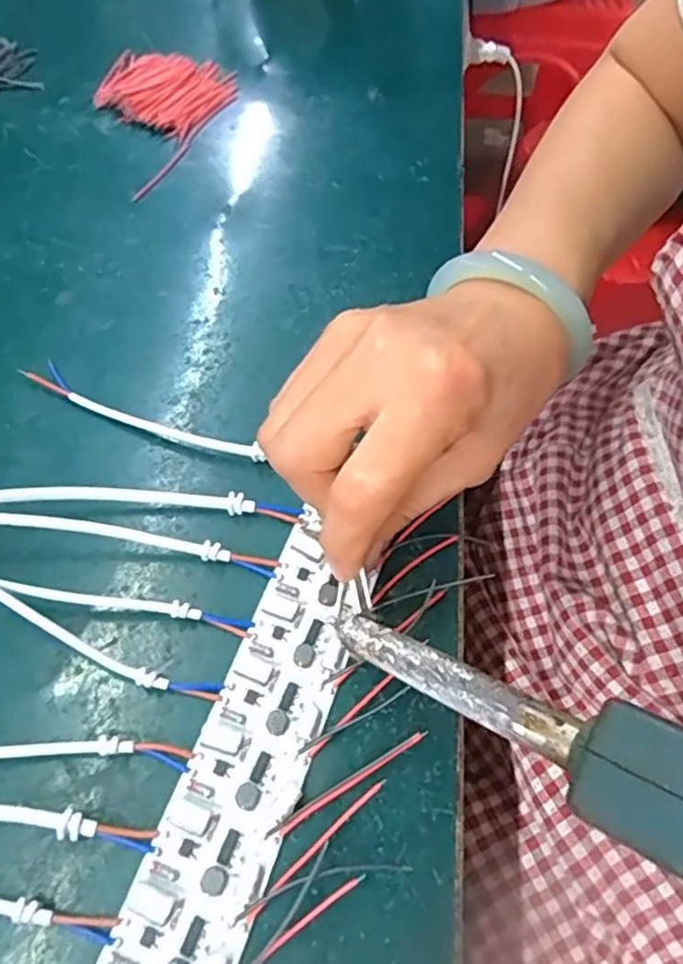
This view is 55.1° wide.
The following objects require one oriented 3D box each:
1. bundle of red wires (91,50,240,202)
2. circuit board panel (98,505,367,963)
[{"bbox_3d":[-0.117,-0.218,0.389,0.078,0.009,0.122,16,60,6],"label":"bundle of red wires"},{"bbox_3d":[-0.035,0.102,0.207,0.037,0.007,0.192,18,60,7],"label":"circuit board panel"}]

